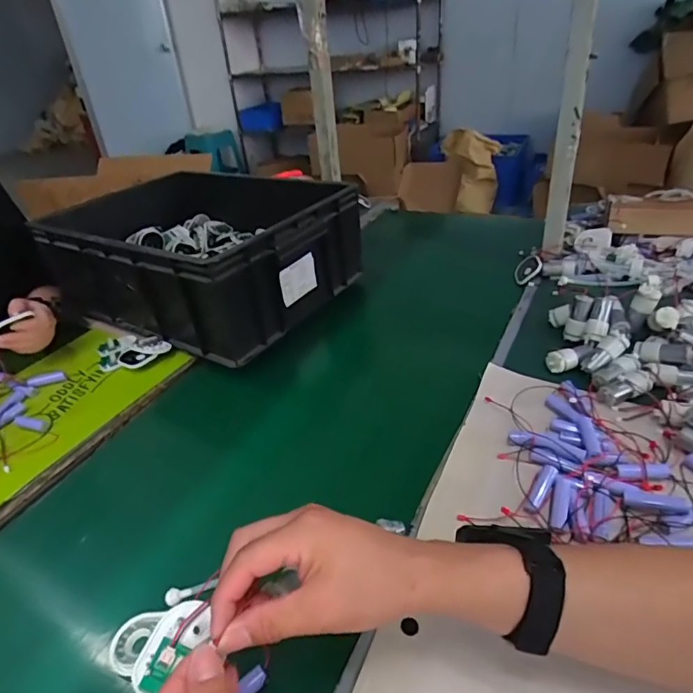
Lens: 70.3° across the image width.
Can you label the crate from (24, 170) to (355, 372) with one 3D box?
[{"bbox_3d":[-0.241,-0.200,0.887,0.464,0.165,0.406,19,41,31],"label":"crate"}]

